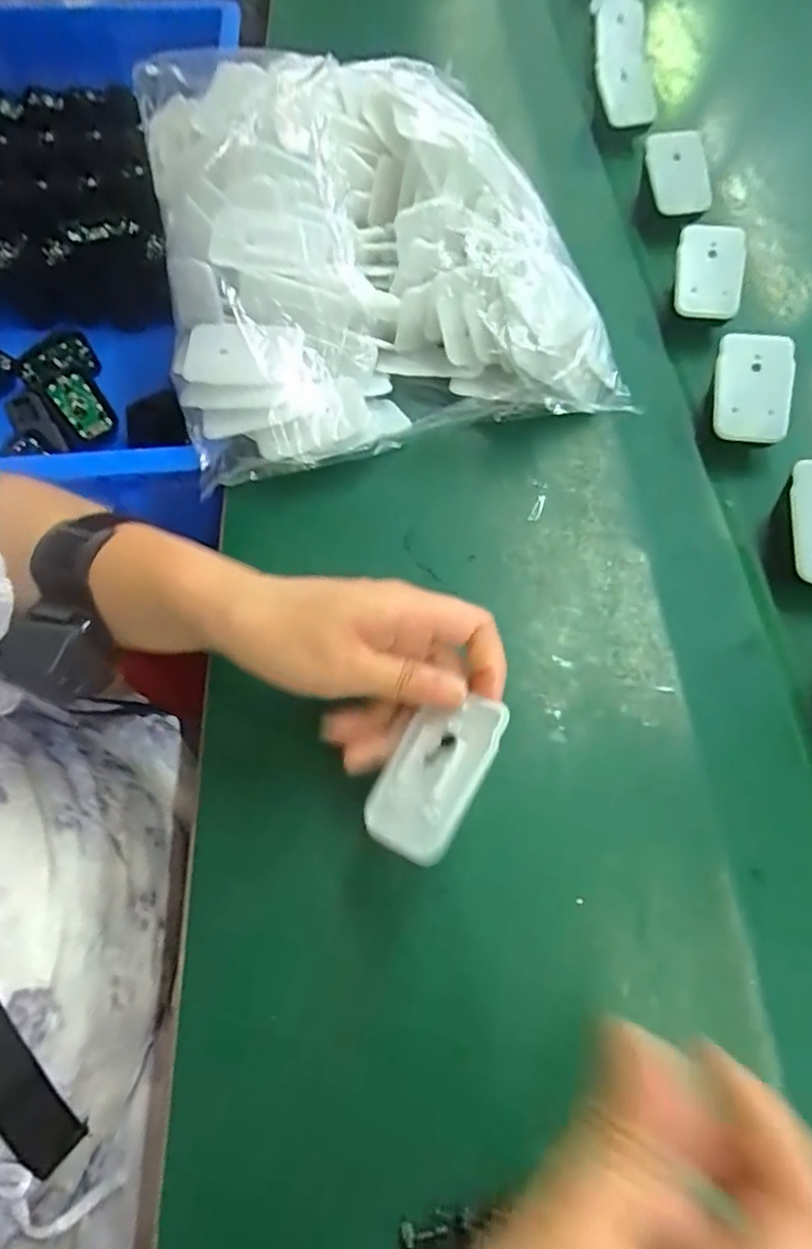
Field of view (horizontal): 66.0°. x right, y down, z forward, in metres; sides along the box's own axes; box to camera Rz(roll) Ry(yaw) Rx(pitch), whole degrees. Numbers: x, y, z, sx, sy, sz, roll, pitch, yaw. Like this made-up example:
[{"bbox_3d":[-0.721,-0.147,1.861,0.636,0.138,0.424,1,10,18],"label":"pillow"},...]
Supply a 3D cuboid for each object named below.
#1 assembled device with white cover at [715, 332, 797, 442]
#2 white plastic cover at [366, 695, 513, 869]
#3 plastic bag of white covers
[{"bbox_3d":[0.211,-0.143,0.380,0.042,0.012,0.063,4,100,20],"label":"assembled device with white cover"},{"bbox_3d":[0.011,0.060,0.256,0.041,0.004,0.069,25,78,38],"label":"white plastic cover"},{"bbox_3d":[-0.033,-0.265,0.423,0.262,0.111,0.326,-12,64,-4],"label":"plastic bag of white covers"}]

